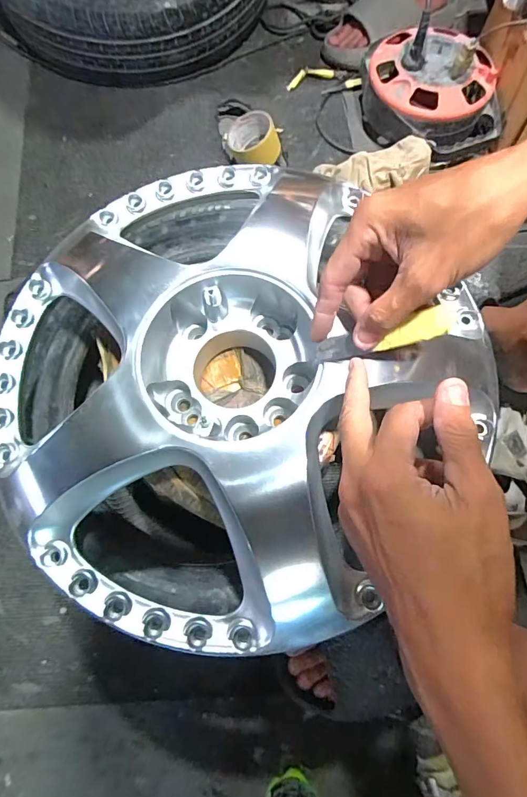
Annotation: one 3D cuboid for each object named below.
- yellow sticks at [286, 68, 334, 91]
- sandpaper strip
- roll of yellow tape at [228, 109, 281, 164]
[{"bbox_3d":[0.089,-0.627,0.789,0.095,0.011,0.037,-15,72,-3],"label":"yellow sticks"},{"bbox_3d":[0.082,-0.044,0.293,0.095,0.004,0.019,-13,86,30],"label":"sandpaper strip"},{"bbox_3d":[-0.017,-0.455,0.723,0.083,0.044,0.094,-22,72,-5],"label":"roll of yellow tape"}]

